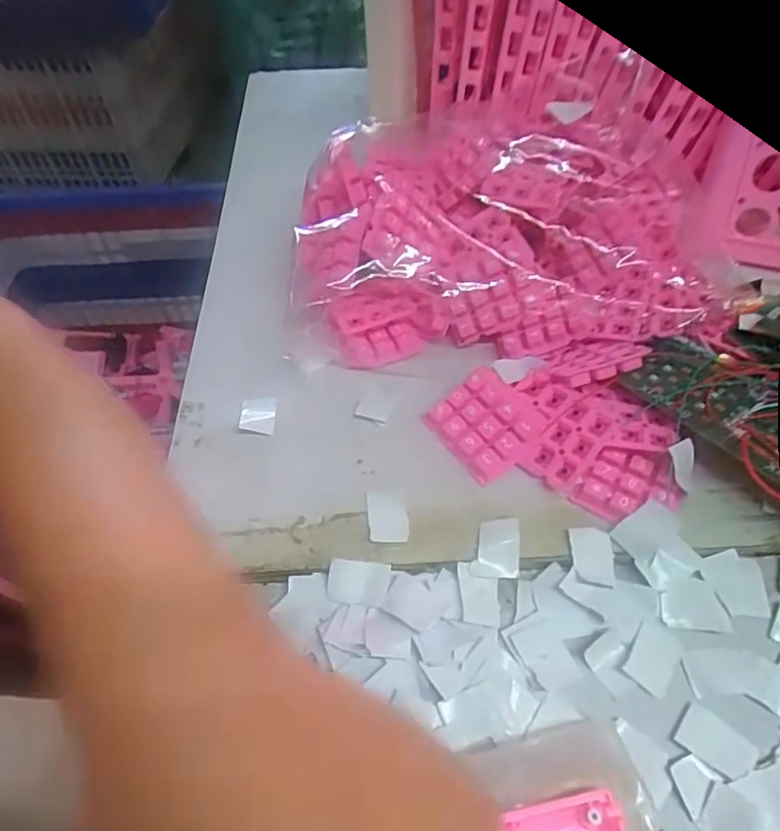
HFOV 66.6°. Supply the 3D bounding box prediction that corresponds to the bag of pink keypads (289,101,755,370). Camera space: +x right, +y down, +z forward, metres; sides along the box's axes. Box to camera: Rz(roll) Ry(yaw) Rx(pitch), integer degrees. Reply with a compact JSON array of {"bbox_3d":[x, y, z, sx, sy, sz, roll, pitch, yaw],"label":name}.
[{"bbox_3d":[0.074,-0.128,0.398,0.270,0.080,0.181,-1,53,0],"label":"bag of pink keypads"}]

